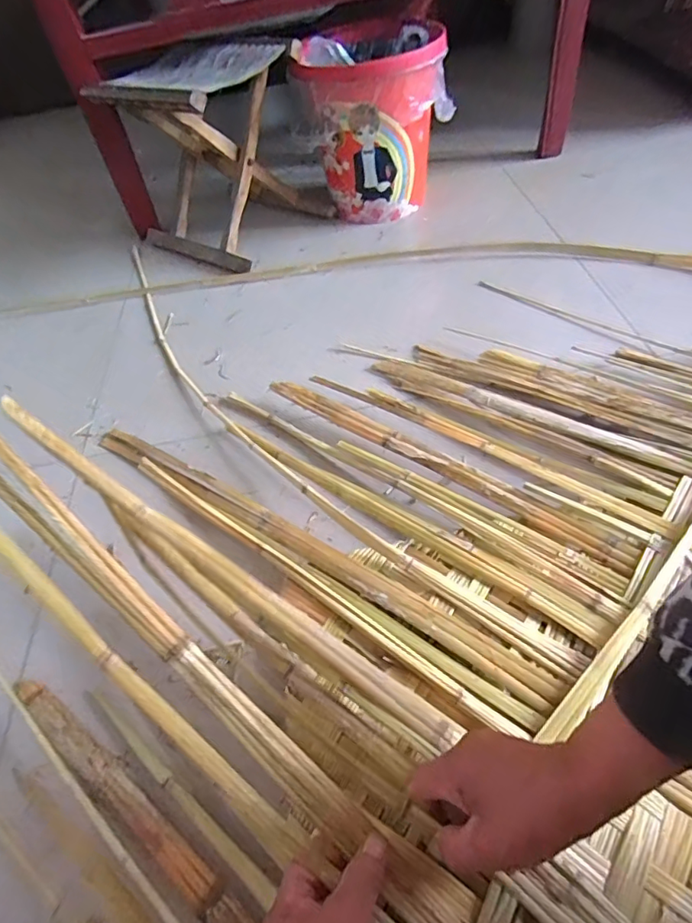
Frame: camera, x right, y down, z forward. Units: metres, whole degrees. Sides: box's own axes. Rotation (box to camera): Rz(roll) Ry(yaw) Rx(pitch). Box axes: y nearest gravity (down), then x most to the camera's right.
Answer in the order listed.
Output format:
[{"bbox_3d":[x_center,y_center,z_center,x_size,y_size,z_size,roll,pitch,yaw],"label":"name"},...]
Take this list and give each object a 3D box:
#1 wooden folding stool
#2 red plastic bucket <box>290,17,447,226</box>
[{"bbox_3d":[-0.260,-0.578,0.993,0.352,0.281,0.257,24,58,28],"label":"wooden folding stool"},{"bbox_3d":[0.066,-0.638,0.993,0.244,0.261,0.242,4,50,14],"label":"red plastic bucket"}]

